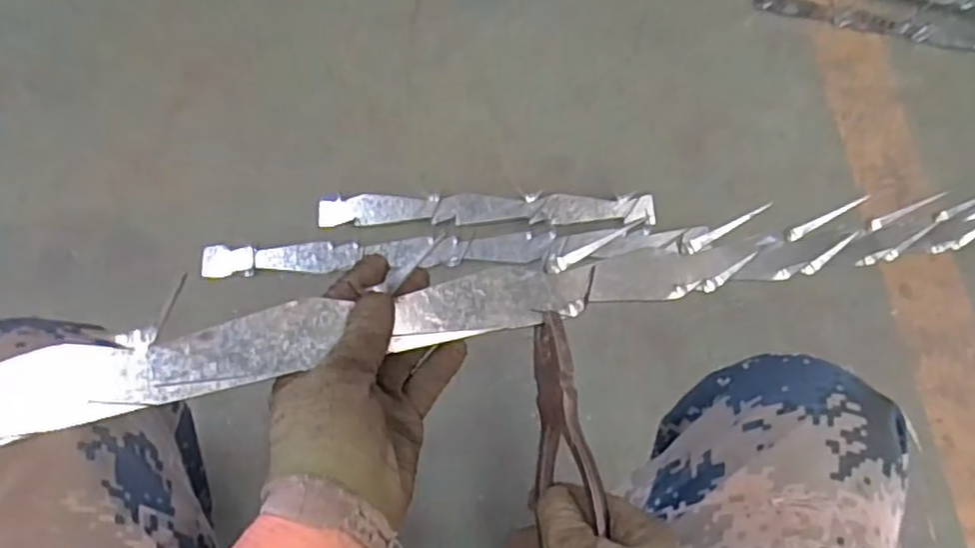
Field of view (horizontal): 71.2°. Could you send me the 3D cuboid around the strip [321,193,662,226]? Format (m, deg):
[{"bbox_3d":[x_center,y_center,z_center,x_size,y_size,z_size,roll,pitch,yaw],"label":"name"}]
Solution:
[{"bbox_3d":[0.003,-0.087,0.909,0.445,0.021,0.045,1,71,-6],"label":"strip"}]

